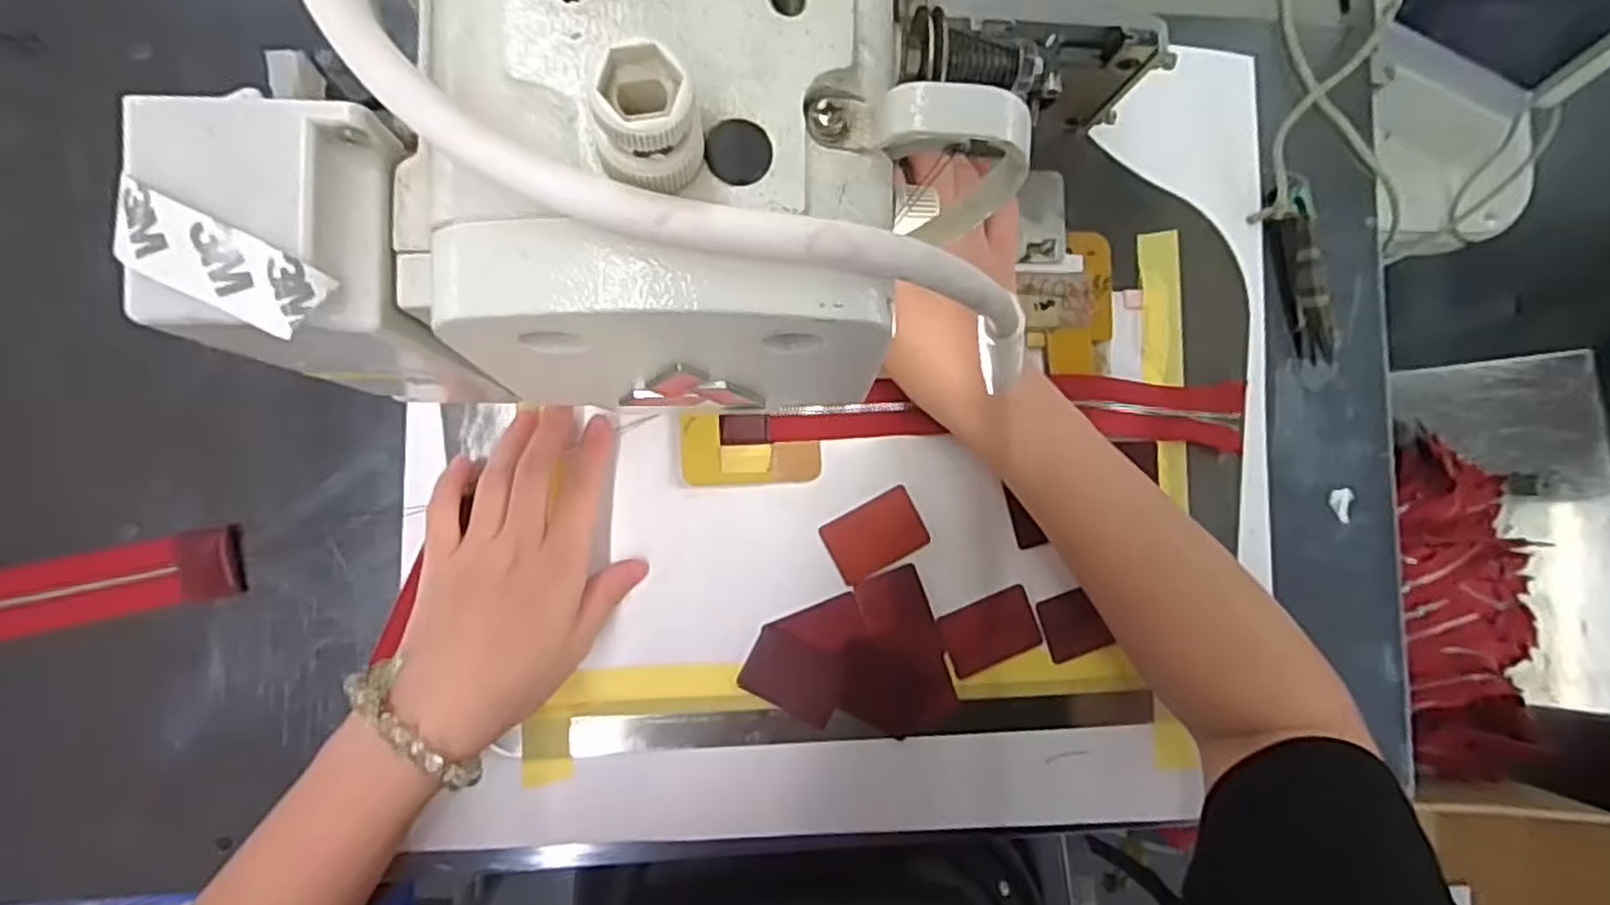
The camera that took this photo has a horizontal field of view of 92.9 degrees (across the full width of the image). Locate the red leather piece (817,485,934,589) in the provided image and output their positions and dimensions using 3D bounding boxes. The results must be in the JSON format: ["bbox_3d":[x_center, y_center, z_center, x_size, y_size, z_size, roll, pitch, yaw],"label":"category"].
[{"bbox_3d":[0.037,0.043,0.407,0.051,0.004,0.034,-28,90,-8],"label":"red leather piece"}]

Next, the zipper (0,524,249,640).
[{"bbox_3d":[-0.356,0.055,0.364,0.160,0.011,0.059,-8,88,-7],"label":"zipper"}]

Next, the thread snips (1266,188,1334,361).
[{"bbox_3d":[0.289,-0.103,0.442,0.027,0.013,0.098,-9,88,-7],"label":"thread snips"}]

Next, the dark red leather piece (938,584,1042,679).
[{"bbox_3d":[0.100,0.096,0.410,0.051,0.004,0.037,-19,94,-6],"label":"dark red leather piece"}]

